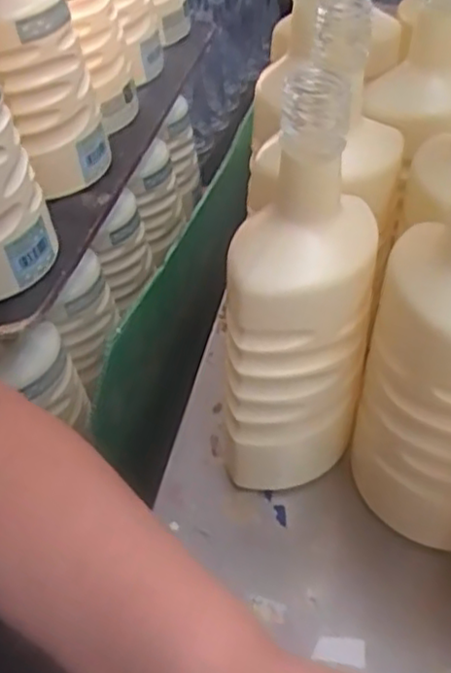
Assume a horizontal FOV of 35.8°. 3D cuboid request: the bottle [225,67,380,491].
[{"bbox_3d":[0.035,-0.006,0.384,0.083,0.251,0.072,6,47,13],"label":"bottle"}]

